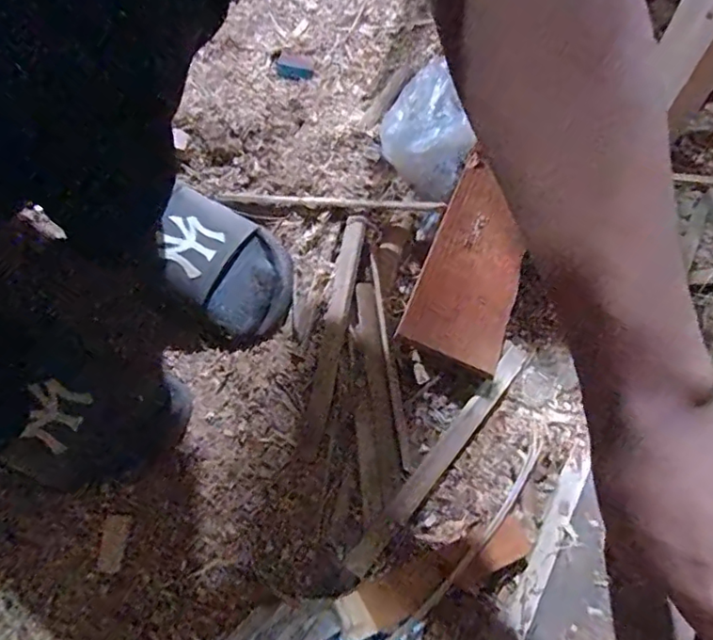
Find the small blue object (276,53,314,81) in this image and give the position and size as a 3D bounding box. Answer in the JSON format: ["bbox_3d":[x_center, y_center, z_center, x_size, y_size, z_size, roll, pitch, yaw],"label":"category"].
[{"bbox_3d":[-0.073,-0.299,0.649,0.047,0.004,0.040,8,67,7],"label":"small blue object"}]

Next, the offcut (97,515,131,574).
[{"bbox_3d":[-0.198,0.182,0.449,0.021,0.006,0.043,4,67,5],"label":"offcut"}]

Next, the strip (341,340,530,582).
[{"bbox_3d":[0.072,0.109,0.458,0.020,0.009,0.235,37,73,17],"label":"strip"}]

